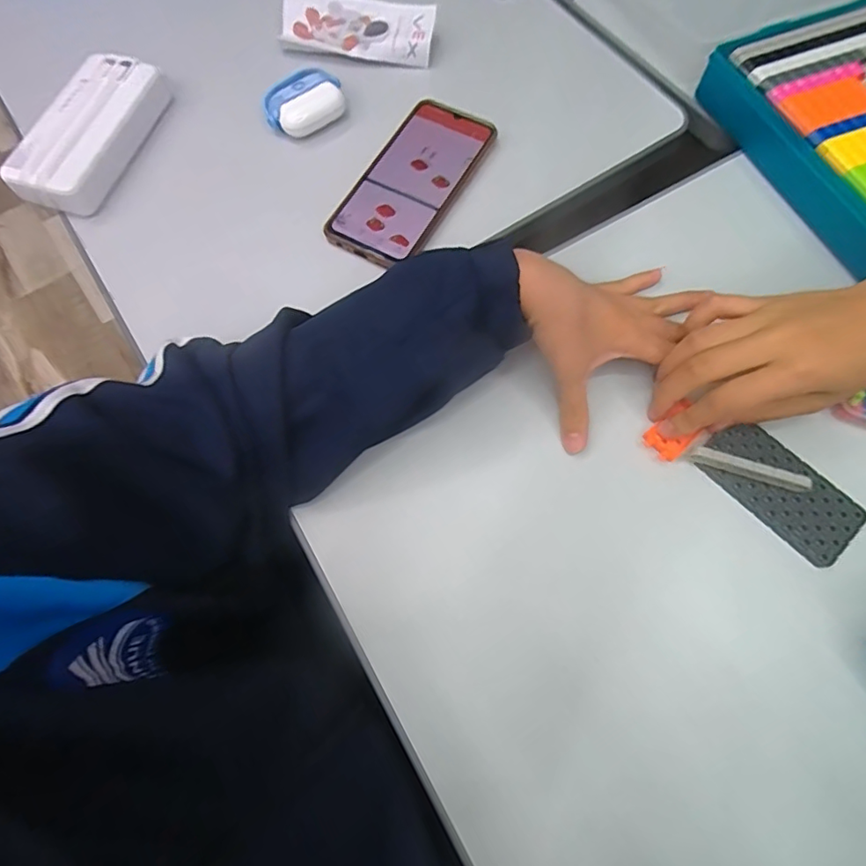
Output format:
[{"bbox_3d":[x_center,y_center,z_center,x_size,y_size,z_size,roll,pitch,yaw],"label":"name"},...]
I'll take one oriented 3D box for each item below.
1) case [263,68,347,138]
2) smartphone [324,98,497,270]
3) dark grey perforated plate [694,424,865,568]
[{"bbox_3d":[-0.110,-0.282,0.444,0.066,0.028,0.039,-26,72,-9],"label":"case"},{"bbox_3d":[-0.015,-0.208,0.425,0.073,0.011,0.166,27,72,9],"label":"smartphone"},{"bbox_3d":[0.227,0.035,0.337,0.053,0.010,0.098,-42,74,-12],"label":"dark grey perforated plate"}]

